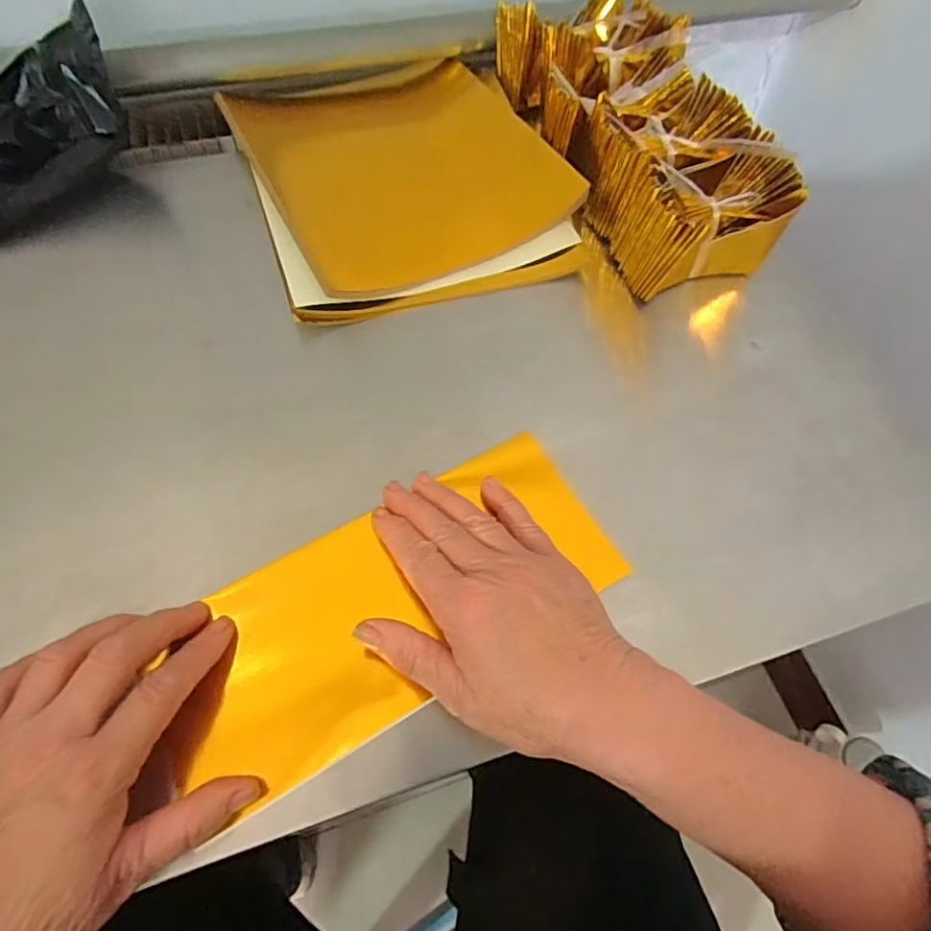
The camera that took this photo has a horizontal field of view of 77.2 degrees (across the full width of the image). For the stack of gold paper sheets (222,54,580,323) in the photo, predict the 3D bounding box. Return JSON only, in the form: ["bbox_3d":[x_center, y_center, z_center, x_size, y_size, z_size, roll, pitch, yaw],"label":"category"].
[{"bbox_3d":[-0.045,-0.232,0.455,0.232,0.029,0.250,-20,66,-10],"label":"stack of gold paper sheets"}]

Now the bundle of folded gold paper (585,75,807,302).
[{"bbox_3d":[0.151,-0.205,0.425,0.104,0.075,0.150,-20,66,-10],"label":"bundle of folded gold paper"}]

